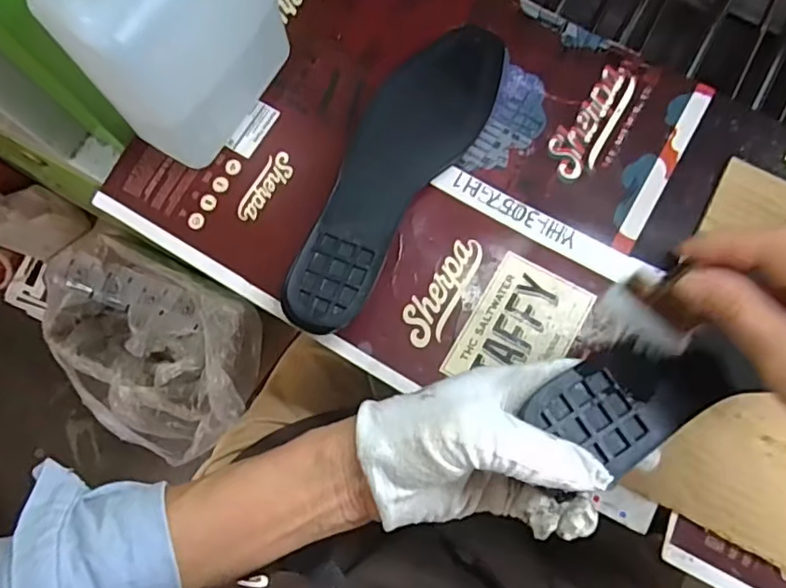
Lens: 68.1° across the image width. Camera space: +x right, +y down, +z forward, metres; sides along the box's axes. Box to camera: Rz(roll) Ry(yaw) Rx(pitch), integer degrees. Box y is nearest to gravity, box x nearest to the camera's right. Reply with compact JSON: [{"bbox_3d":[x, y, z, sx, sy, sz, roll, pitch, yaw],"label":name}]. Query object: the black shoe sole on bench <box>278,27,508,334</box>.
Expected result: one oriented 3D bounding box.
[{"bbox_3d":[-0.001,-0.094,0.422,0.079,0.049,0.261,31,80,6],"label":"black shoe sole on bench"}]

